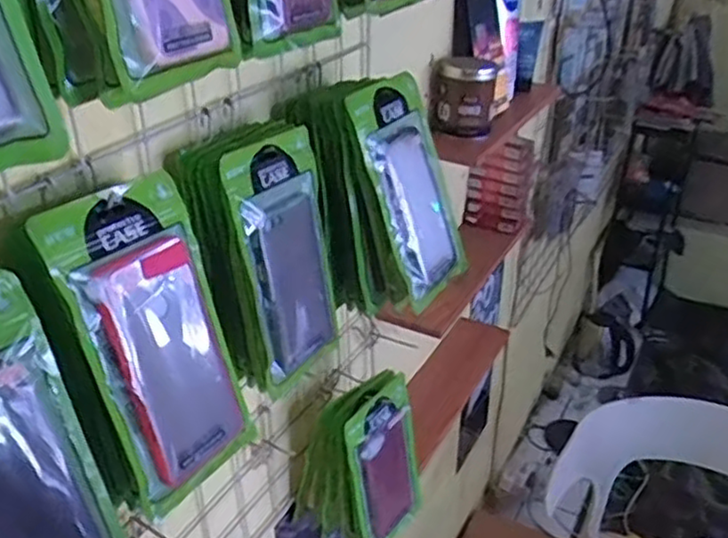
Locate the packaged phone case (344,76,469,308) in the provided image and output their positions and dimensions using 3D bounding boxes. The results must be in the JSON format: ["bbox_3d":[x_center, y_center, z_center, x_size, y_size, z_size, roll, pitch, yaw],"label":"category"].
[{"bbox_3d":[0.049,-0.076,0.683,0.011,0.213,0.110,1,29,43],"label":"packaged phone case"}]

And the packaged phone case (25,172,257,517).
[{"bbox_3d":[-0.135,0.047,0.476,0.015,0.205,0.113,-4,20,37],"label":"packaged phone case"}]

